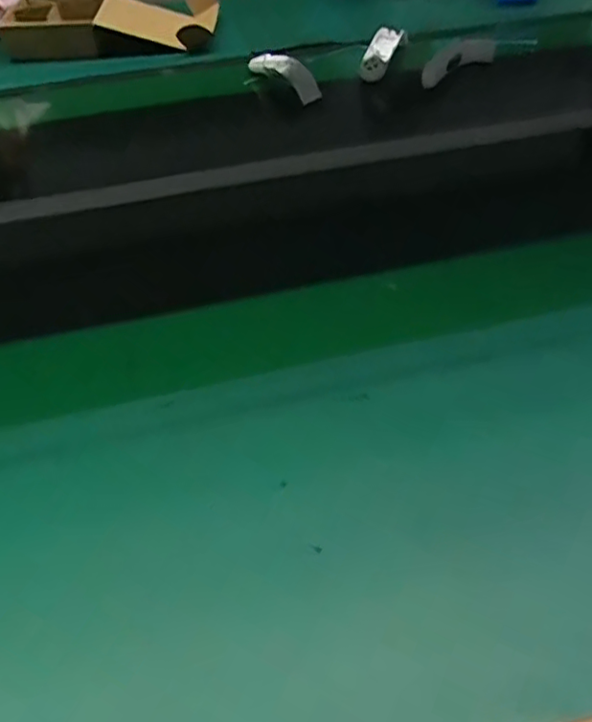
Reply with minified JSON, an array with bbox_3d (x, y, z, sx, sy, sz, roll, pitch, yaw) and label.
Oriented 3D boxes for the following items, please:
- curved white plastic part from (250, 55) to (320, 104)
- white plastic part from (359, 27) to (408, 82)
[{"bbox_3d":[-0.027,-0.545,1.089,0.045,0.063,0.181,-35,57,-25],"label":"curved white plastic part"},{"bbox_3d":[0.166,-0.606,1.126,0.065,0.030,0.133,20,72,19],"label":"white plastic part"}]

